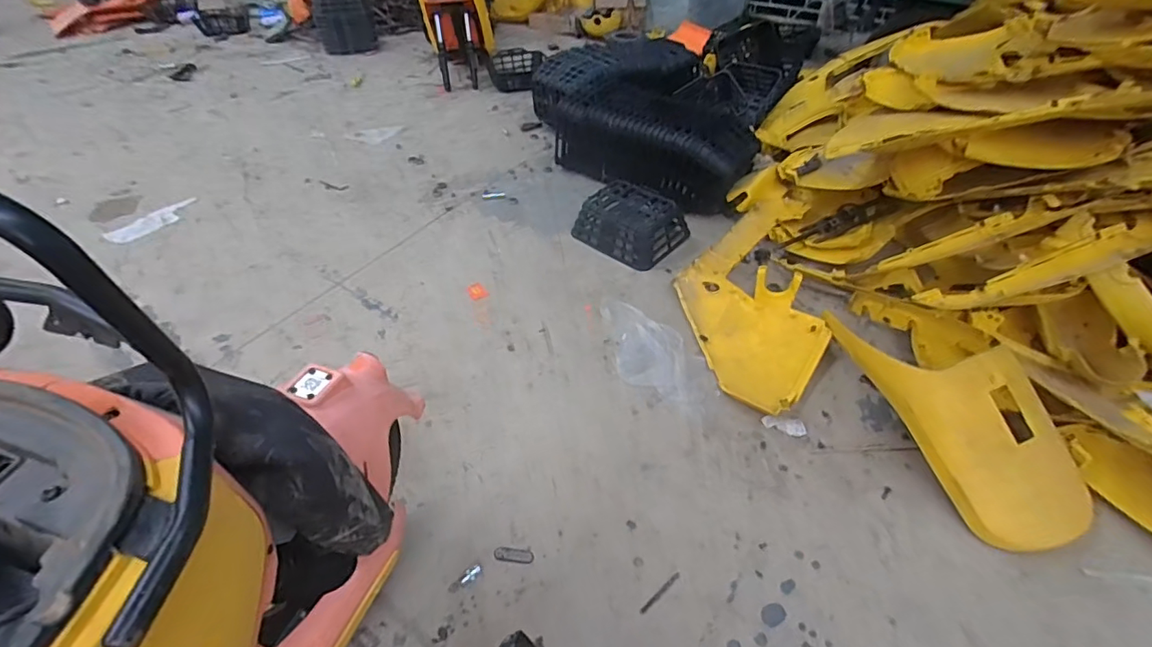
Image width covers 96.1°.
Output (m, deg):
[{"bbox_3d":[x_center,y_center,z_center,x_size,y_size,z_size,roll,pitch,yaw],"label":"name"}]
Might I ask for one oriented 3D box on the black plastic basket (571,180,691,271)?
[{"bbox_3d":[0.169,-0.323,1.629,0.306,0.112,0.231,31,54,29],"label":"black plastic basket"}]

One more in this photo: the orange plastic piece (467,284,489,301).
[{"bbox_3d":[-0.285,-0.094,1.499,0.048,0.006,0.075,-21,48,-18],"label":"orange plastic piece"}]

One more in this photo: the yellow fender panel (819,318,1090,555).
[{"bbox_3d":[0.747,0.147,1.044,0.250,0.191,0.567,-18,47,-19],"label":"yellow fender panel"}]

